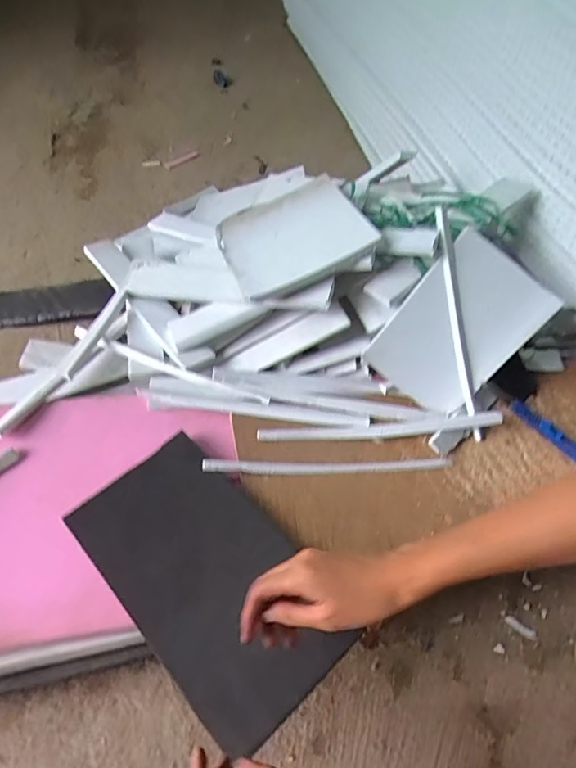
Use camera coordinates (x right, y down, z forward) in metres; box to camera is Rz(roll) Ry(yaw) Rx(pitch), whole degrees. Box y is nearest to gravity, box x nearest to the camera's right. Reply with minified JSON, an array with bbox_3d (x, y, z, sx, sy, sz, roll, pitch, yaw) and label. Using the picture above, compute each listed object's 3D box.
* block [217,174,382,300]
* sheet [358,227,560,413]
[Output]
[{"bbox_3d":[0.003,-0.207,0.659,0.183,0.028,0.211,-23,47,2],"label":"block"},{"bbox_3d":[0.217,-0.070,0.601,0.147,0.014,0.210,40,92,-1],"label":"sheet"}]

